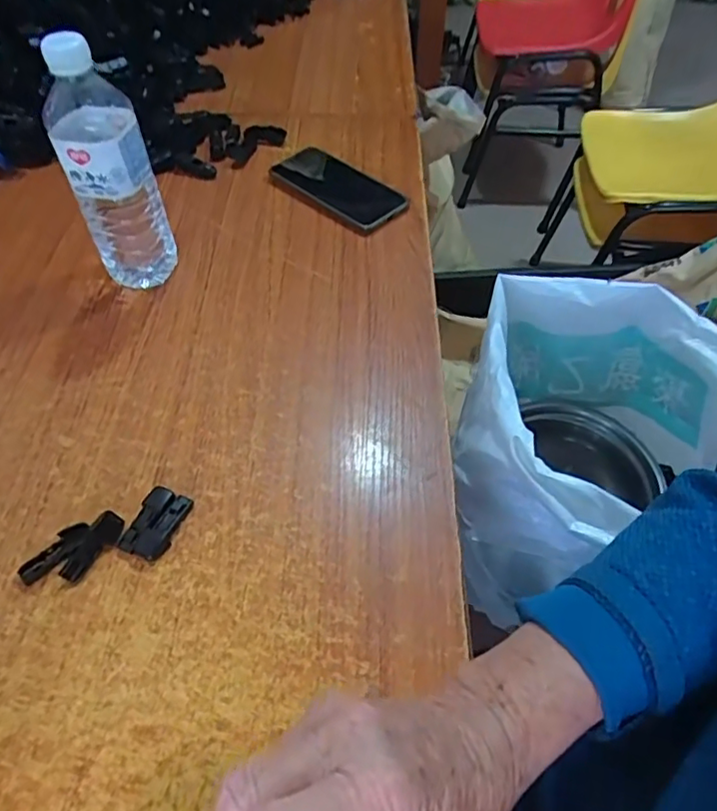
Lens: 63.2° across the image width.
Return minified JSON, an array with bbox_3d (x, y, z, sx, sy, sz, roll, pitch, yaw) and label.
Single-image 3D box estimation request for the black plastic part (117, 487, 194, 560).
[{"bbox_3d":[-0.146,0.084,0.421,0.032,0.012,0.052,13,53,10],"label":"black plastic part"}]

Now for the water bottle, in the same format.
[{"bbox_3d":[-0.218,-0.205,0.517,0.071,0.215,0.065,-18,54,-14],"label":"water bottle"}]

